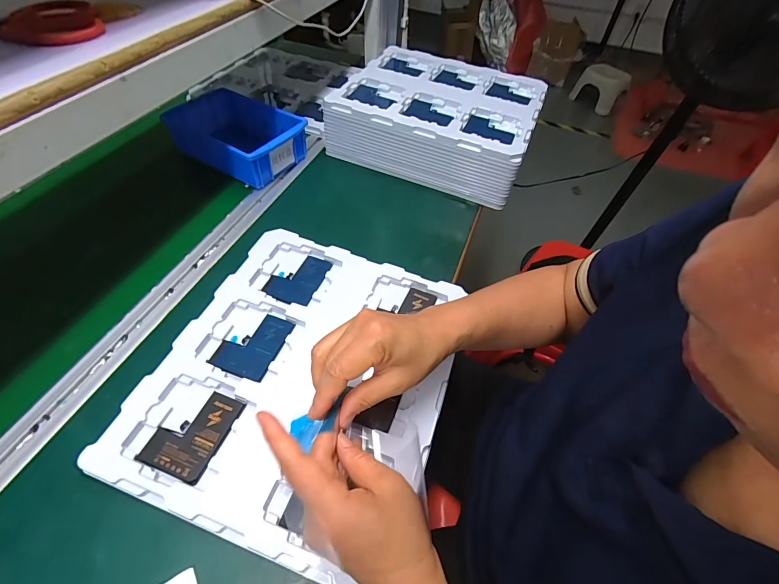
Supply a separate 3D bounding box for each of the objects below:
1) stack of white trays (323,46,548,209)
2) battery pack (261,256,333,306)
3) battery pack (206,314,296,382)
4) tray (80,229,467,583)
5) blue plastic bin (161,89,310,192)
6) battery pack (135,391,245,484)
[{"bbox_3d":[0.090,-0.307,0.664,0.314,0.101,0.263,21,53,12],"label":"stack of white trays"},{"bbox_3d":[-0.113,-0.018,0.459,0.060,0.007,0.079,18,52,10],"label":"battery pack"},{"bbox_3d":[-0.147,0.056,0.401,0.064,0.005,0.077,17,52,9],"label":"battery pack"},{"bbox_3d":[-0.084,0.078,0.393,0.276,0.021,0.318,17,52,9],"label":"tray"},{"bbox_3d":[-0.245,-0.259,0.610,0.196,0.069,0.135,25,54,15],"label":"blue plastic bin"},{"bbox_3d":[-0.181,0.128,0.343,0.063,0.004,0.075,17,52,9],"label":"battery pack"}]

